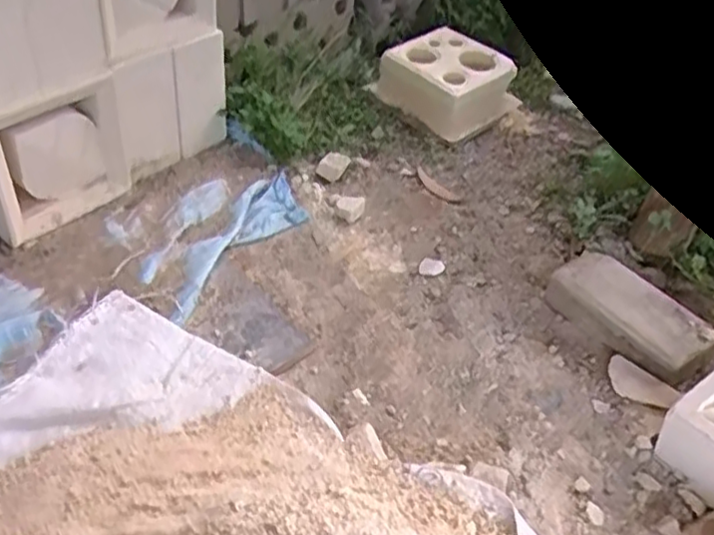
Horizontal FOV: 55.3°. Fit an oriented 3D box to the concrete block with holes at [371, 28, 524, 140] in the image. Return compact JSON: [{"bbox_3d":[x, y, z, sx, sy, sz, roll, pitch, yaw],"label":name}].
[{"bbox_3d":[0.196,-0.384,1.419,0.241,0.110,0.244,-24,50,-30],"label":"concrete block with holes"}]

